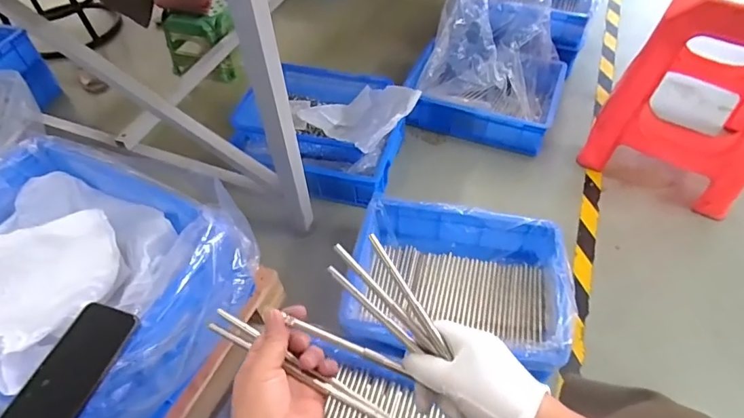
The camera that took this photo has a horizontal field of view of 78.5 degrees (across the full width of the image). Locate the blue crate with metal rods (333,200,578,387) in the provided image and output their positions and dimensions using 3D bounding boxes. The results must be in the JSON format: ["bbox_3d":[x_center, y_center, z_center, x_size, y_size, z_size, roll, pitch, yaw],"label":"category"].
[{"bbox_3d":[0.180,0.152,0.924,0.424,0.119,0.315,8,52,9],"label":"blue crate with metal rods"}]

